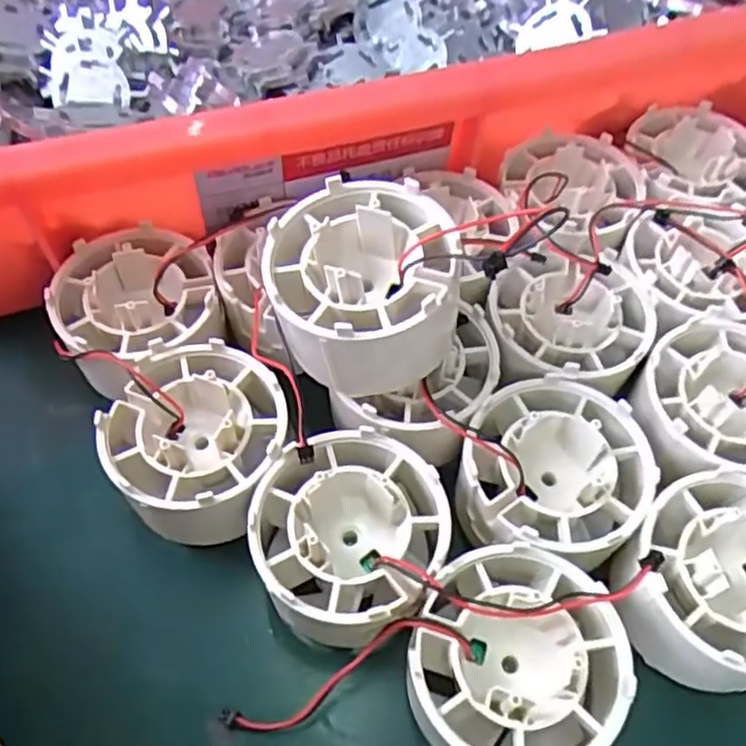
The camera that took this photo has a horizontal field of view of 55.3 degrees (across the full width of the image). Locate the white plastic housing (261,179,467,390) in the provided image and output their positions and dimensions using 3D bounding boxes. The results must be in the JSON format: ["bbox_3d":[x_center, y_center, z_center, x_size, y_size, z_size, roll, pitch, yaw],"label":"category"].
[{"bbox_3d":[-0.004,-0.021,0.198,0.051,0.041,0.054,-5,57,-5],"label":"white plastic housing"}]

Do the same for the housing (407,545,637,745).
[{"bbox_3d":[0.035,0.075,0.182,0.049,0.039,0.051,1,57,-1],"label":"housing"}]

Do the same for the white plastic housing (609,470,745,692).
[{"bbox_3d":[0.093,0.056,0.190,0.052,0.029,0.049,1,57,-1],"label":"white plastic housing"}]

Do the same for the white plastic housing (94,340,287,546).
[{"bbox_3d":[-0.051,0.023,0.215,0.049,0.043,0.051,1,57,-1],"label":"white plastic housing"}]

